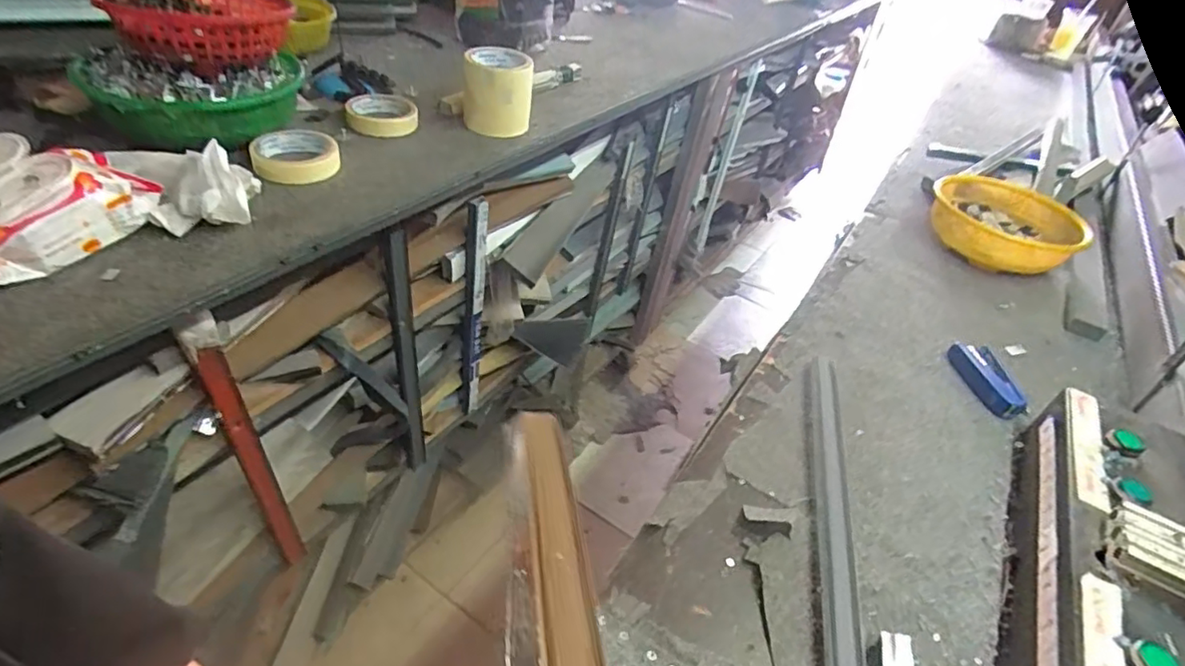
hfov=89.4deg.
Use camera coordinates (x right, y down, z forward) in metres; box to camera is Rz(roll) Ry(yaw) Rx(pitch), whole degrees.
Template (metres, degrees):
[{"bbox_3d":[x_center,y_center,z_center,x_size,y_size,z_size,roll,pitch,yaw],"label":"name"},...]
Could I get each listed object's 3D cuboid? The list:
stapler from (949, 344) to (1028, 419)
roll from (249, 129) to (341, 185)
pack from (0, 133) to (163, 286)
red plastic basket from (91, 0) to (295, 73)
[{"bbox_3d":[0.477,0.054,0.721,0.050,0.025,0.104,4,39,-3],"label":"stapler"},{"bbox_3d":[-0.340,-0.204,0.686,0.089,0.035,0.091,-11,45,-23],"label":"roll"},{"bbox_3d":[-0.481,-0.109,0.508,0.112,0.068,0.171,29,44,21],"label":"pack"},{"bbox_3d":[-0.418,-0.336,0.647,0.174,0.065,0.166,-24,49,-32],"label":"red plastic basket"}]

